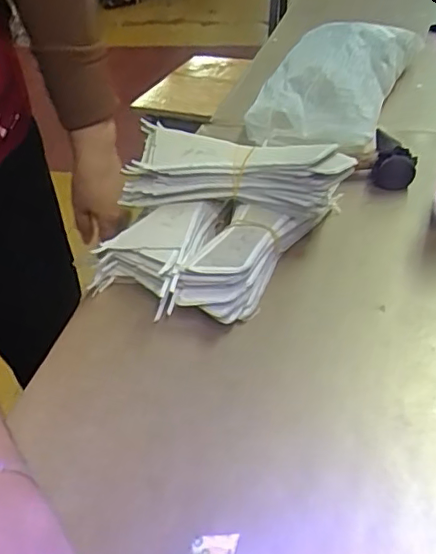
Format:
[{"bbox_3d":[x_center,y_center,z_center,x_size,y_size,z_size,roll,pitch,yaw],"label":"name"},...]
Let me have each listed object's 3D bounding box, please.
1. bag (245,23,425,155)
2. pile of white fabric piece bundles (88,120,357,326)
[{"bbox_3d":[0.142,-0.239,0.696,0.140,0.076,0.282,10,41,20],"label":"bag"},{"bbox_3d":[-0.005,-0.047,0.476,0.187,0.076,0.173,11,42,20],"label":"pile of white fabric piece bundles"}]

